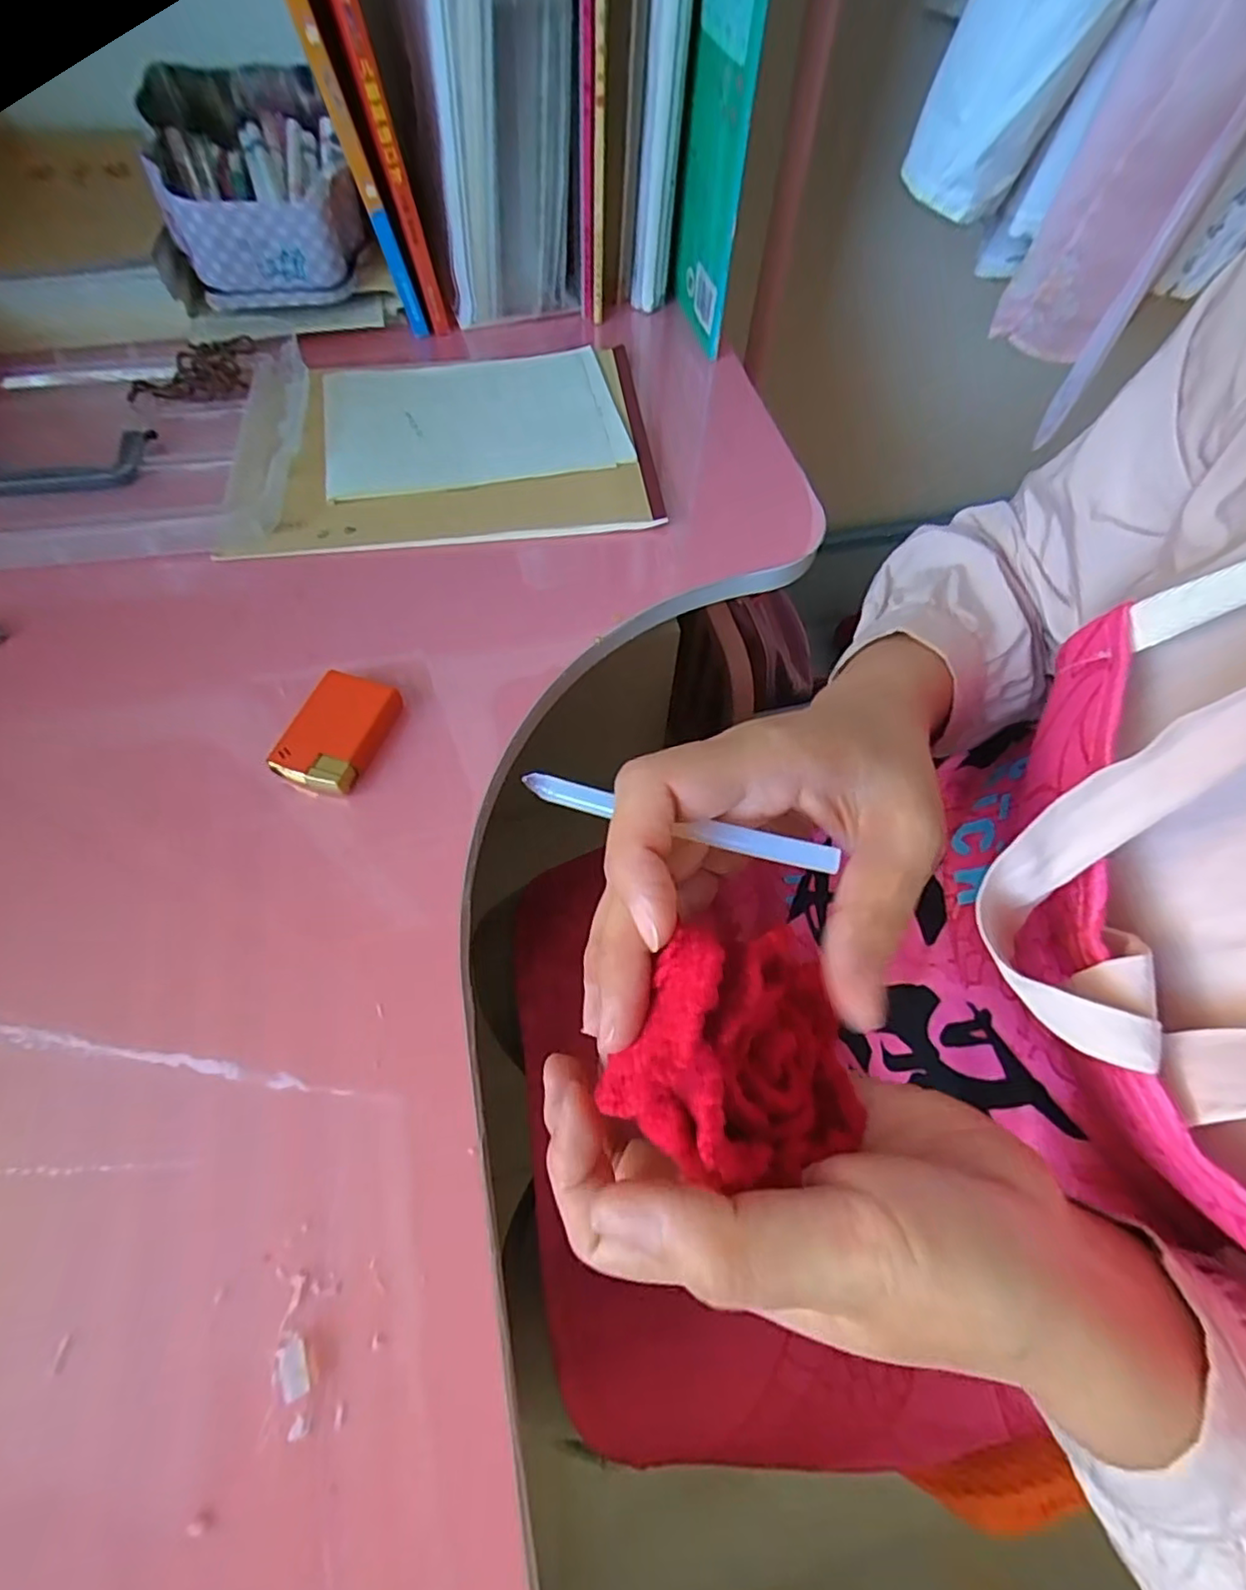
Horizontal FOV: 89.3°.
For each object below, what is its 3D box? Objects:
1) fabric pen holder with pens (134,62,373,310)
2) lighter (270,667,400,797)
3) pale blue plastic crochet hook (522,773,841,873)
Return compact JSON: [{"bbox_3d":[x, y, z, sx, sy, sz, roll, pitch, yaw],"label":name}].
[{"bbox_3d":[-0.280,-0.468,0.478,0.135,0.062,0.260,-19,64,-11],"label":"fabric pen holder with pens"},{"bbox_3d":[-0.133,-0.030,0.293,0.040,0.009,0.058,17,63,8],"label":"lighter"},{"bbox_3d":[0.014,0.007,0.179,0.090,0.005,0.008,15,62,13],"label":"pale blue plastic crochet hook"}]

